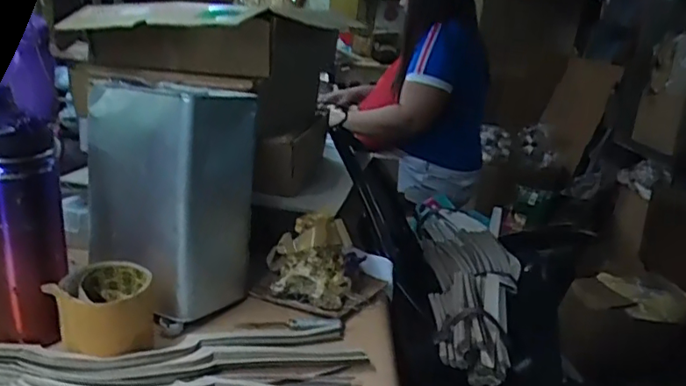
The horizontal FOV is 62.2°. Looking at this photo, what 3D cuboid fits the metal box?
[{"bbox_3d":[-0.179,-0.003,0.617,0.154,0.215,0.128,15,21,30],"label":"metal box"}]

